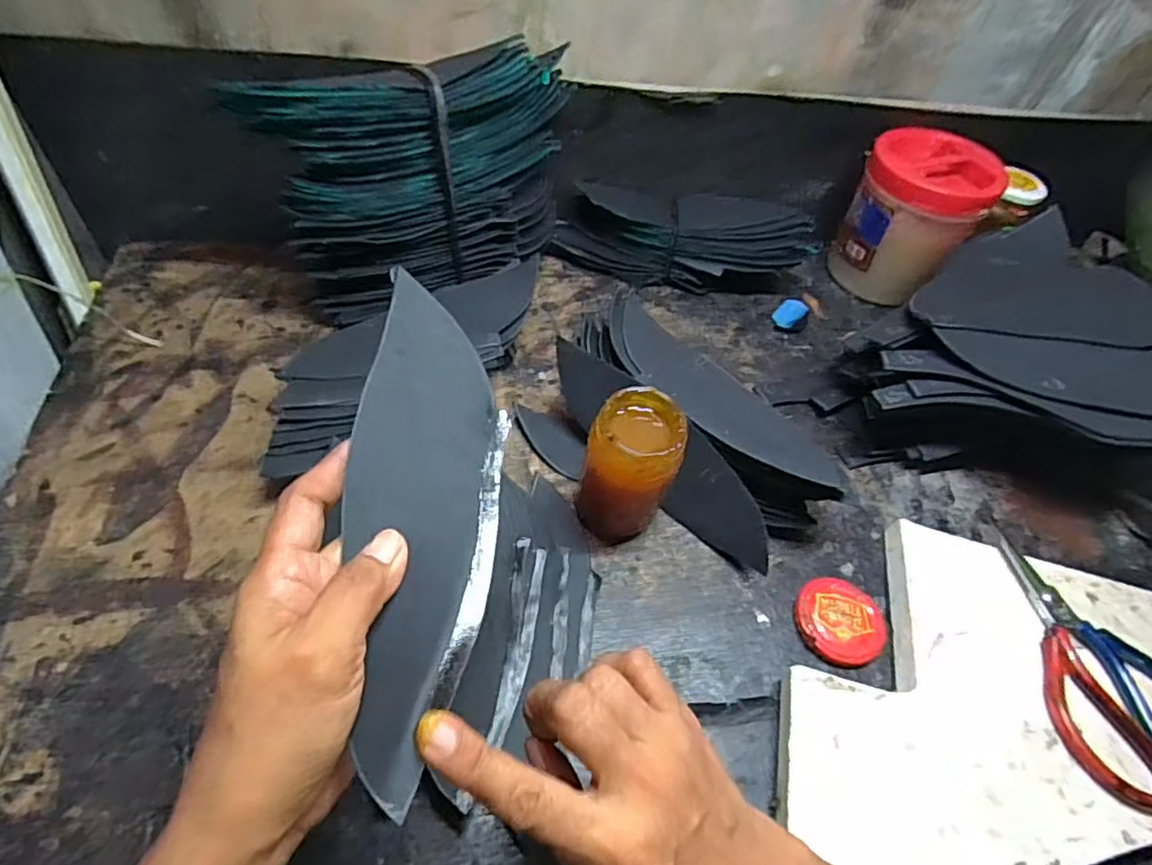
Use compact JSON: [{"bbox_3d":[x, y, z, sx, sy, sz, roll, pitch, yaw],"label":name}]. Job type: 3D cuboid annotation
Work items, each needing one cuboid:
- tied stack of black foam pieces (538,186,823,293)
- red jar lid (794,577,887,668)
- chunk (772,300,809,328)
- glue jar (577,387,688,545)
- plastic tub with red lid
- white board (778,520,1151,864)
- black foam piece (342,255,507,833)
[{"bbox_3d":[0.102,-0.192,0.622,0.247,0.076,0.083,1,52,-6],"label":"tied stack of black foam pieces"},{"bbox_3d":[0.179,0.128,0.424,0.057,0.011,0.058,3,52,-4],"label":"red jar lid"},{"bbox_3d":[0.209,-0.116,0.610,0.028,0.028,0.021,24,54,12],"label":"chunk"},{"bbox_3d":[0.035,0.028,0.417,0.056,0.111,0.054,3,52,-4],"label":"glue jar"},{"bbox_3d":[0.330,-0.210,0.625,0.110,0.141,0.104,3,52,-4],"label":"plastic tub with red lid"},{"bbox_3d":[0.268,0.158,0.403,0.330,0.029,0.199,-7,53,-12],"label":"white board"},{"bbox_3d":[-0.063,0.031,0.258,0.064,0.020,0.207,-1,63,-7],"label":"black foam piece"}]

